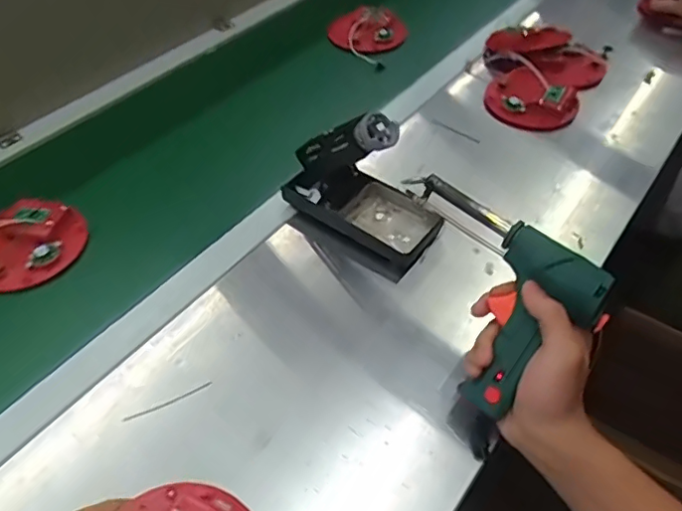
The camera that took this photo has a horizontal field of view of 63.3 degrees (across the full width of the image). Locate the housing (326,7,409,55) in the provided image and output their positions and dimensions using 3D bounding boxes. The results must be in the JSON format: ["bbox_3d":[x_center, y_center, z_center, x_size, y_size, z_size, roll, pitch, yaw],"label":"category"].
[{"bbox_3d":[0.042,-0.375,0.920,0.112,0.042,0.138,-17,50,-15],"label":"housing"}]

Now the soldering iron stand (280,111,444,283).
[{"bbox_3d":[0.025,-0.072,0.575,0.168,0.143,0.081,32,56,25],"label":"soldering iron stand"}]

